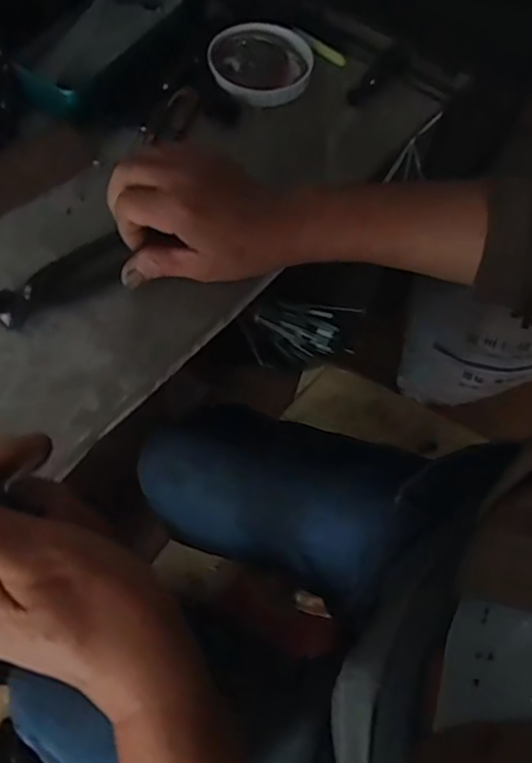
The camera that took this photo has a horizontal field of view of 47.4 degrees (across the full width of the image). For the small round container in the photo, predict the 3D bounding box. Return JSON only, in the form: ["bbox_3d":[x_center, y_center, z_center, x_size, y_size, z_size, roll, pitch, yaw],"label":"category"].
[{"bbox_3d":[-0.005,-0.271,0.514,0.084,0.013,0.090,10,63,2],"label":"small round container"}]

